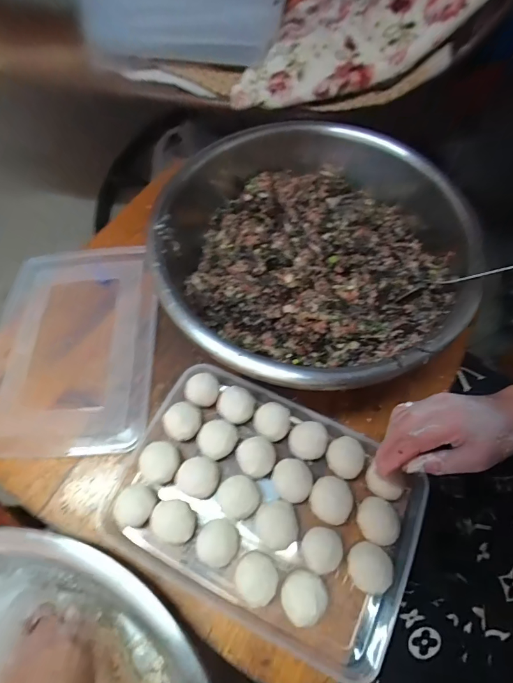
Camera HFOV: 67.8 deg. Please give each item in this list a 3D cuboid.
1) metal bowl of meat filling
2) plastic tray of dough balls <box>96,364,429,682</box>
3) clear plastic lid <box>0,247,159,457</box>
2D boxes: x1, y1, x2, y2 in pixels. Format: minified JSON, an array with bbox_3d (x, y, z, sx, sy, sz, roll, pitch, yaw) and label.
[{"bbox_3d":[0.076,-0.117,0.496,0.381,0.106,0.387,0,64,1],"label":"metal bowl of meat filling"},{"bbox_3d":[0.010,0.175,0.423,0.307,0.048,0.217,25,67,12],"label":"plastic tray of dough balls"},{"bbox_3d":[-0.248,-0.001,0.518,0.215,0.031,0.297,-4,64,-1],"label":"clear plastic lid"}]

